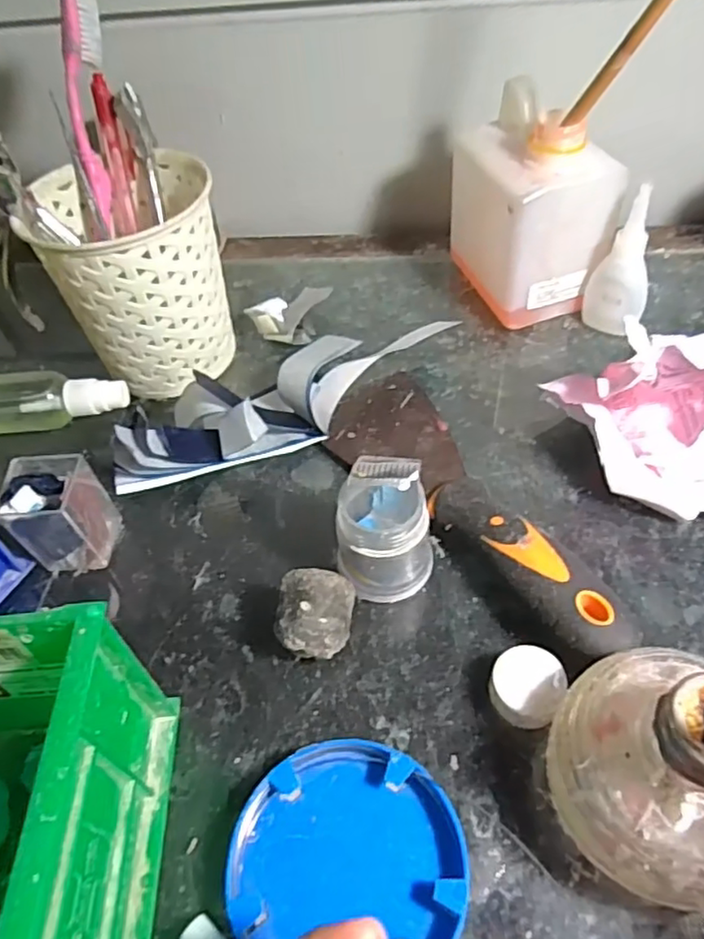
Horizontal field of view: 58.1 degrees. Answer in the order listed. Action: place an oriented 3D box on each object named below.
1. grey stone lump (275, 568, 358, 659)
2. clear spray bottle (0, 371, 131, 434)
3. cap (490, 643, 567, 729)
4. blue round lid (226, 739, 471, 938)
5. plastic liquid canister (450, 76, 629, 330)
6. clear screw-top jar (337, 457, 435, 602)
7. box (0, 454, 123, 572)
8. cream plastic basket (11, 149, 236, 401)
[{"bbox_3d":[-0.014,0.065,0.271,0.031,0.033,0.031,0,50,6],"label":"grey stone lump"},{"bbox_3d":[-0.189,-0.039,0.382,0.114,0.035,0.032,-6,50,1],"label":"clear spray bottle"},{"bbox_3d":[0.069,0.088,0.254,0.027,0.017,0.031,11,52,15],"label":"cap"},{"bbox_3d":[-0.002,0.137,0.221,0.079,0.016,0.075,-3,50,4],"label":"blue round lid"},{"bbox_3d":[0.109,-0.158,0.392,0.075,0.117,0.080,-12,50,-4],"label":"plastic liquid canister"},{"bbox_3d":[0.015,0.023,0.278,0.039,0.072,0.041,-3,50,4],"label":"clear screw-top jar"},{"bbox_3d":[-0.139,0.019,0.305,0.035,0.061,0.038,-4,50,3],"label":"box"},{"bbox_3d":[-0.121,-0.110,0.373,0.097,0.119,0.091,-15,50,-6],"label":"cream plastic basket"}]

